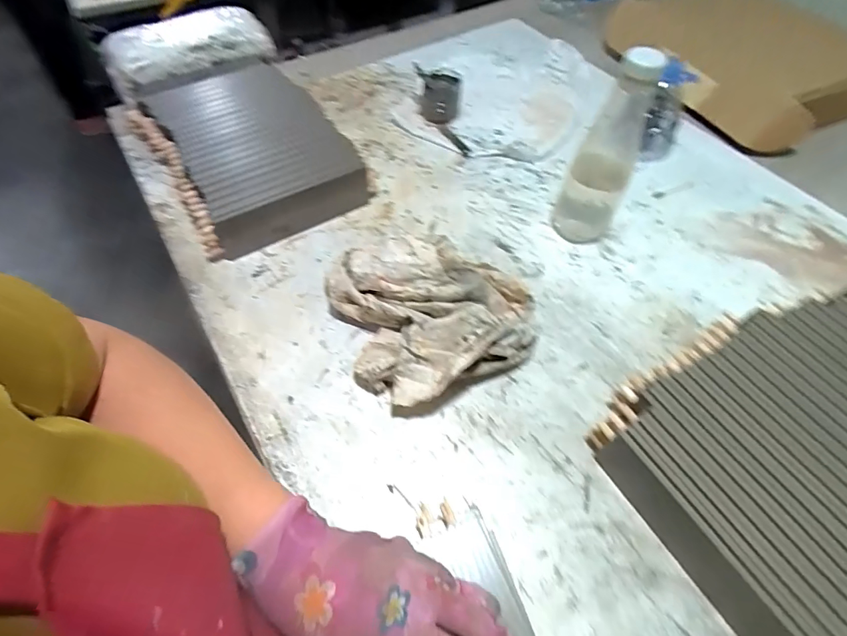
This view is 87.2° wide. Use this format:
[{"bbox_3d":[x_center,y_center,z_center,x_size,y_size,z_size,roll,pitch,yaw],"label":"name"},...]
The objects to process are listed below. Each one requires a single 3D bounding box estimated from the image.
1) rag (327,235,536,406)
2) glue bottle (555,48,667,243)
[{"bbox_3d":[0.009,-0.016,0.483,0.195,0.090,0.193,-20,58,-13],"label":"rag"},{"bbox_3d":[0.214,-0.189,0.513,0.071,0.234,0.063,22,58,14],"label":"glue bottle"}]

